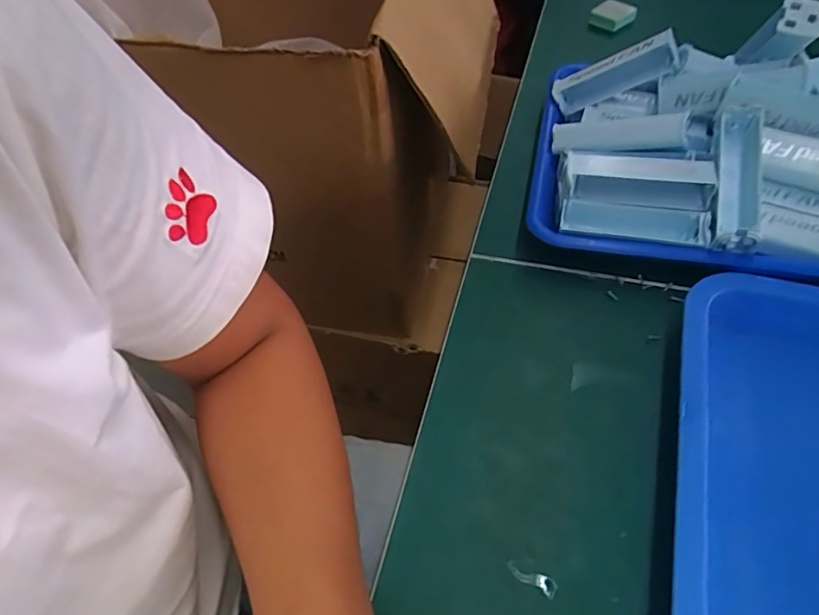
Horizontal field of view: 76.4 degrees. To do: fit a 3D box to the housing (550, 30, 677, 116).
[{"bbox_3d":[0.176,-0.200,0.449,0.099,0.030,0.024,-14,47,33],"label":"housing"}]

